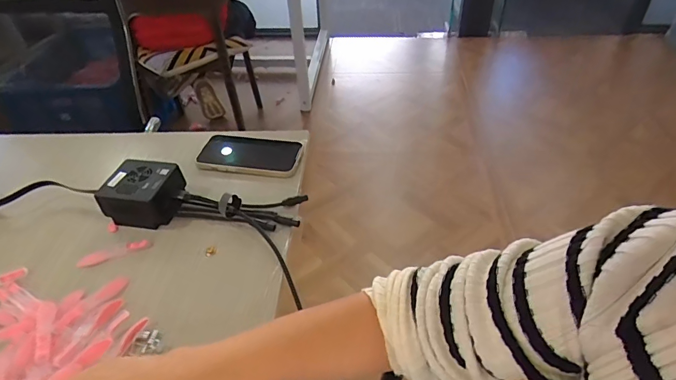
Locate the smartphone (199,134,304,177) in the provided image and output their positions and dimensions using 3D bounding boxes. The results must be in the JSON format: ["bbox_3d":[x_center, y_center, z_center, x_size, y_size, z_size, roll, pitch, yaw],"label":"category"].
[{"bbox_3d":[-0.127,-0.053,0.601,0.150,0.012,0.082,9,43,13],"label":"smartphone"}]

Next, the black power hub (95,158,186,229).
[{"bbox_3d":[-0.239,0.004,0.520,0.085,0.053,0.072,7,43,10],"label":"black power hub"}]

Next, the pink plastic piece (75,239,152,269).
[{"bbox_3d":[-0.257,0.071,0.481,0.077,0.005,0.015,-17,44,-15],"label":"pink plastic piece"}]

